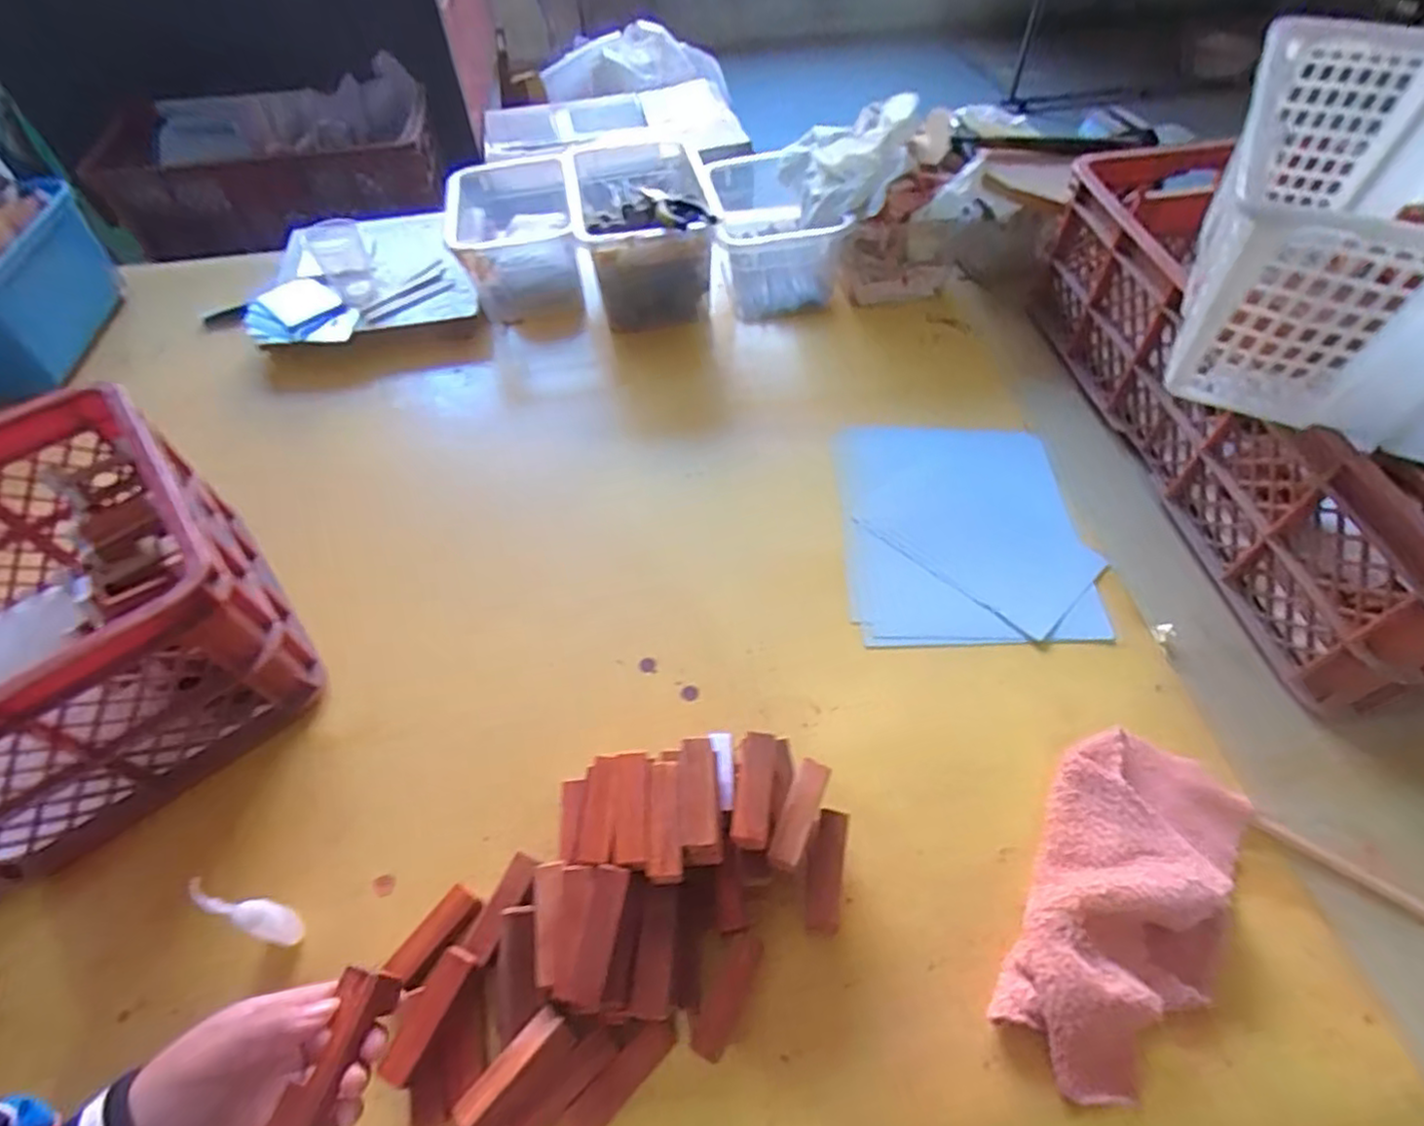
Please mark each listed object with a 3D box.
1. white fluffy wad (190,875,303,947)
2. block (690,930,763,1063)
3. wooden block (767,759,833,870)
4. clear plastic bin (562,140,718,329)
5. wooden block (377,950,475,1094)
[{"bbox_3d":[-0.322,0.245,0.464,0.026,0.109,0.019,22,59,17],"label":"white fluffy wad"},{"bbox_3d":[0.011,0.306,0.475,0.028,0.012,0.080,21,58,16],"label":"block"},{"bbox_3d":[0.064,0.181,0.486,0.023,0.010,0.077,19,58,15],"label":"wooden block"},{"bbox_3d":[-0.100,-0.485,0.974,0.183,0.150,0.292,-11,55,-5],"label":"clear plastic bin"},{"bbox_3d":[-0.188,0.300,0.445,0.019,0.014,0.080,19,58,15],"label":"wooden block"}]

